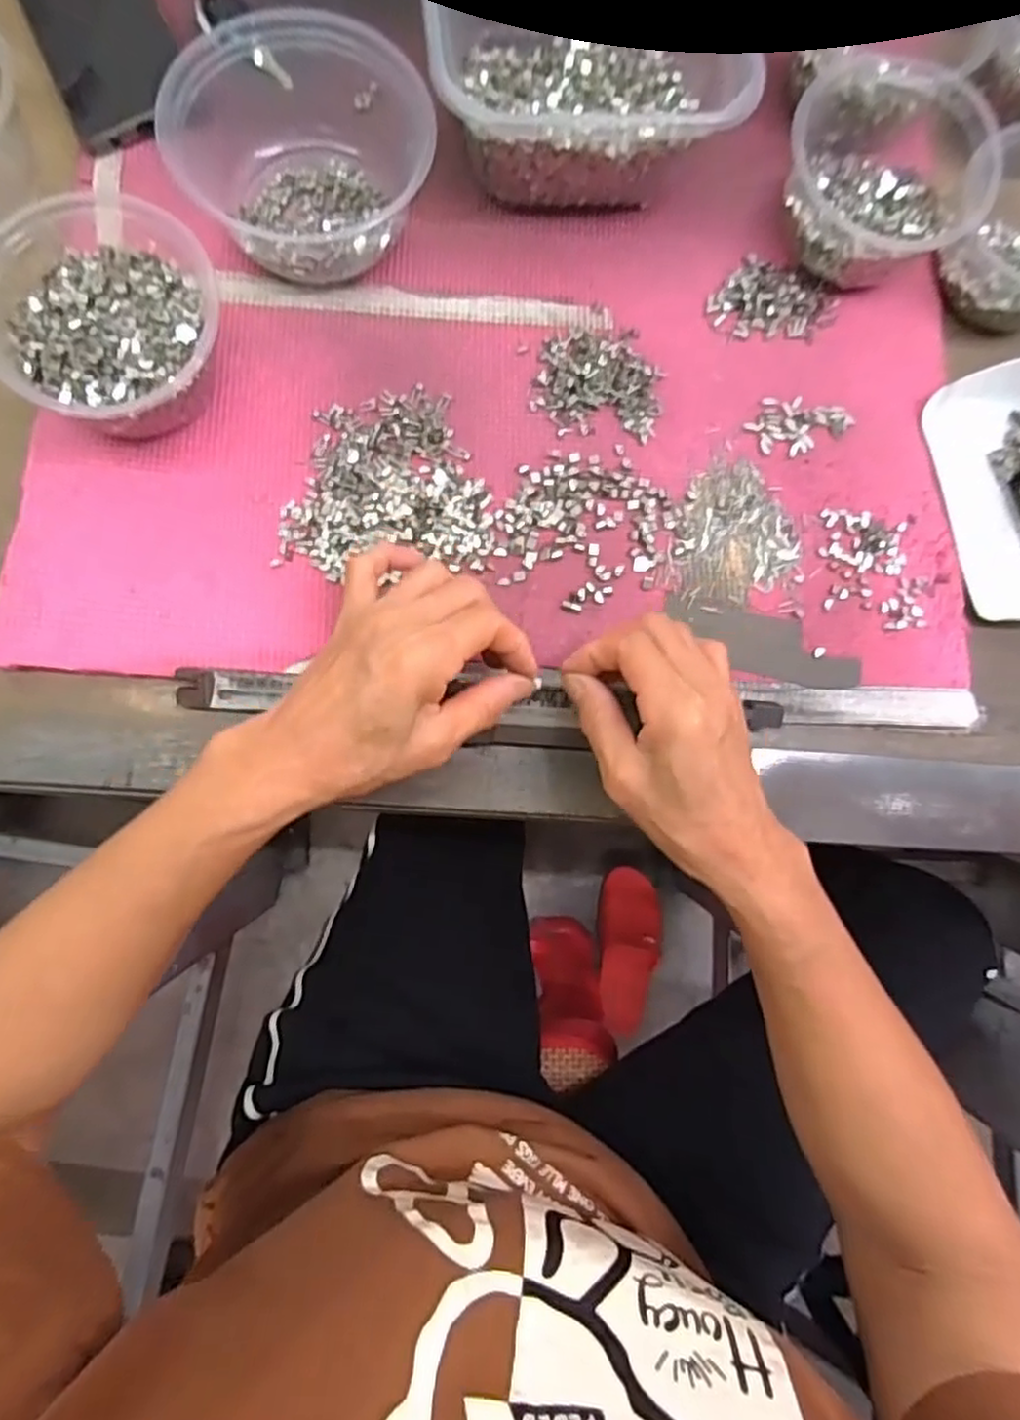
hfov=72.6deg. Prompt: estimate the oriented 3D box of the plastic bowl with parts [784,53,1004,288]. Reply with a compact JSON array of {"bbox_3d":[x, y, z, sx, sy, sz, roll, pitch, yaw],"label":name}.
[{"bbox_3d":[0.218,-0.320,0.411,0.115,0.057,0.131,22,78,-1],"label":"plastic bowl with parts"}]

